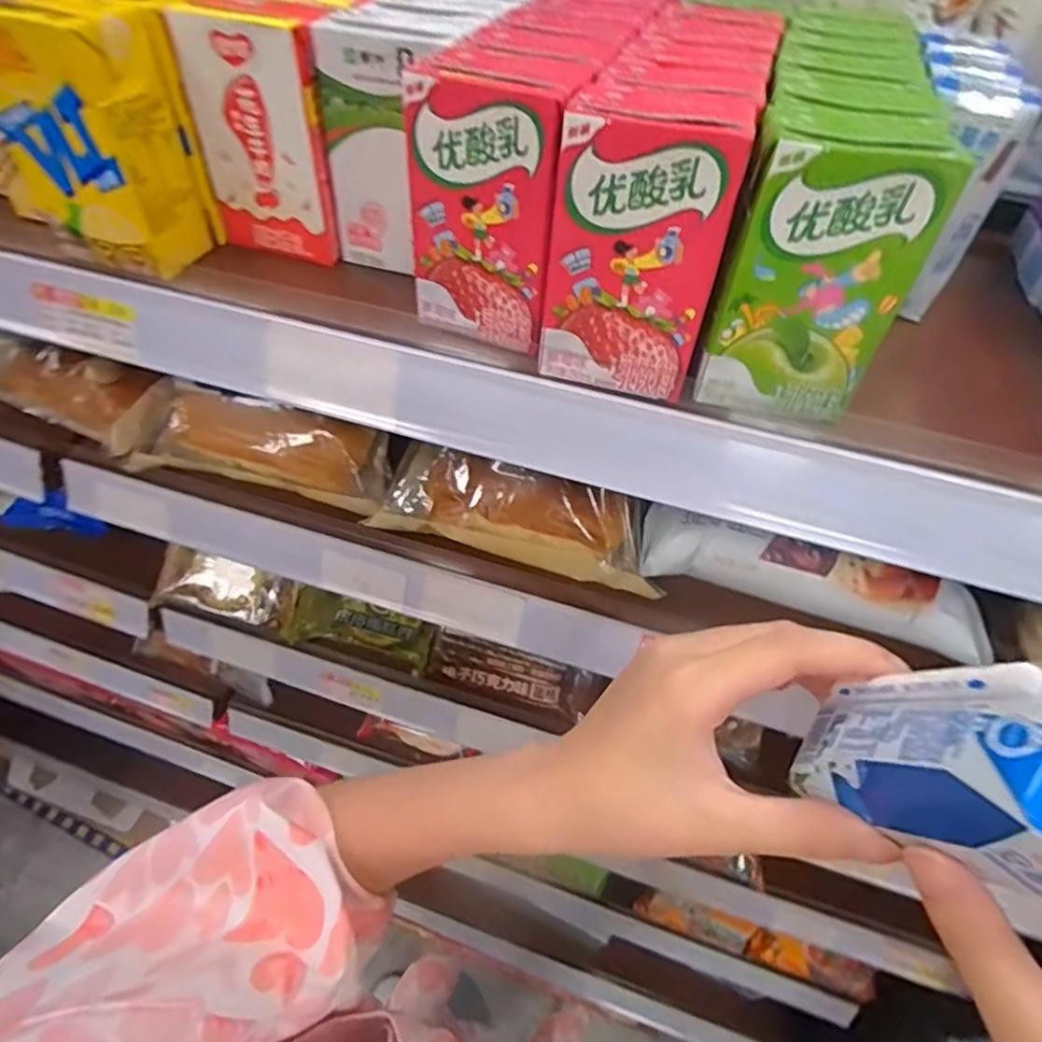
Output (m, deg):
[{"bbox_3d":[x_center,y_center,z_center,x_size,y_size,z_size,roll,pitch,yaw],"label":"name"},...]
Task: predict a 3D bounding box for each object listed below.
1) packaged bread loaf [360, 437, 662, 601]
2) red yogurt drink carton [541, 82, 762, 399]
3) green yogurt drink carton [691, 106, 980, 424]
[{"bbox_3d":[0.000,-0.010,0.419,0.178,0.052,0.060,14,50,8],"label":"packaged bread loaf"},{"bbox_3d":[0.049,-0.112,0.262,0.062,0.103,0.051,15,51,9],"label":"red yogurt drink carton"},{"bbox_3d":[0.113,-0.096,0.252,0.067,0.102,0.039,14,50,8],"label":"green yogurt drink carton"}]

